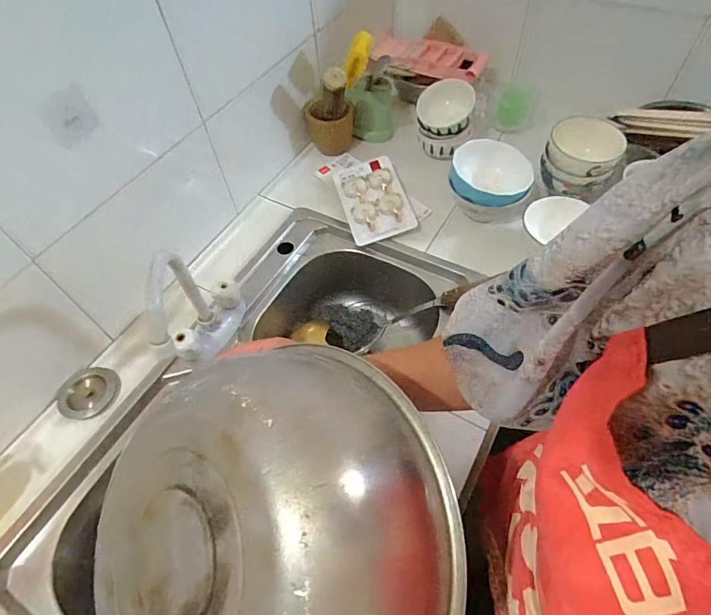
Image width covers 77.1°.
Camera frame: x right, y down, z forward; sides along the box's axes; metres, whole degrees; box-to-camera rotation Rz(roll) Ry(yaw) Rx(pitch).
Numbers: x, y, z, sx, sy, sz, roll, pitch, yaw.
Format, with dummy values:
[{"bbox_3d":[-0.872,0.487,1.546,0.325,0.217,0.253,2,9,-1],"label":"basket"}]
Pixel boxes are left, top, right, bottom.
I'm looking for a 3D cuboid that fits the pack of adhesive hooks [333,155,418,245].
[{"bbox_3d":[0.034,-0.222,0.874,0.121,0.028,0.211,-14,56,-6],"label":"pack of adhesive hooks"}]

